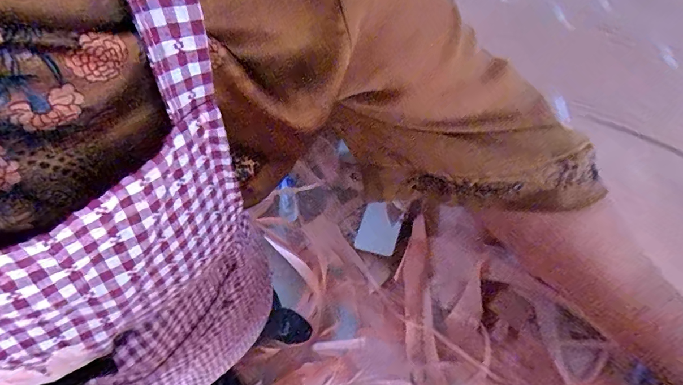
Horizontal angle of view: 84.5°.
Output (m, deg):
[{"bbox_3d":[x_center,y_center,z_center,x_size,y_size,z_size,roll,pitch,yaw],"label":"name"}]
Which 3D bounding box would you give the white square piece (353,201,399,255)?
[{"bbox_3d":[0.130,0.123,1.310,0.136,0.010,0.181,10,68,22],"label":"white square piece"}]

